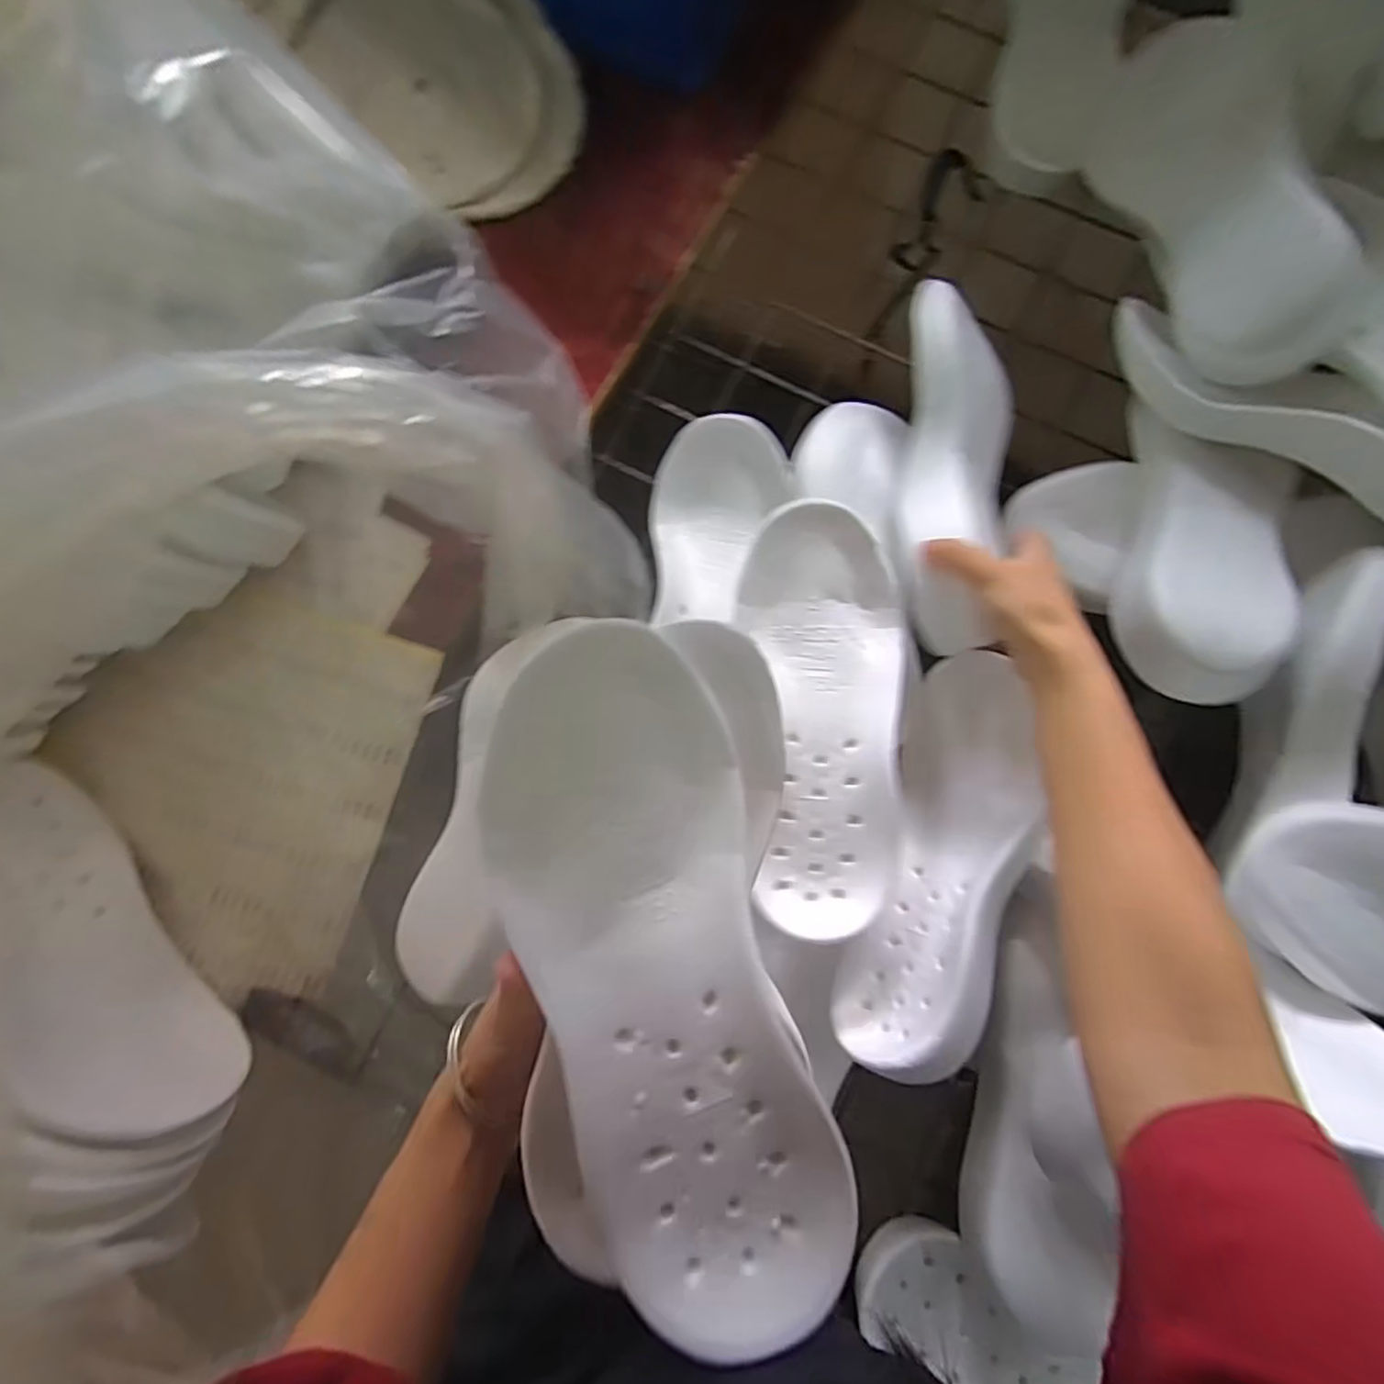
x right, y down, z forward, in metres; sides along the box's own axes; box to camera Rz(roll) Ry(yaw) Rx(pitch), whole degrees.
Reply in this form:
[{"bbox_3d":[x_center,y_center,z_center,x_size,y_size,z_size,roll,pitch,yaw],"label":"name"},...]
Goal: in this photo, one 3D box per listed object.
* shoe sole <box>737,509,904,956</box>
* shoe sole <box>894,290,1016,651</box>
[{"bbox_3d":[0.093,0.015,0.464,0.107,0.030,0.286,-1,83,1],"label":"shoe sole"},{"bbox_3d":[0.192,-0.164,0.494,0.083,0.046,0.266,2,88,1],"label":"shoe sole"}]

